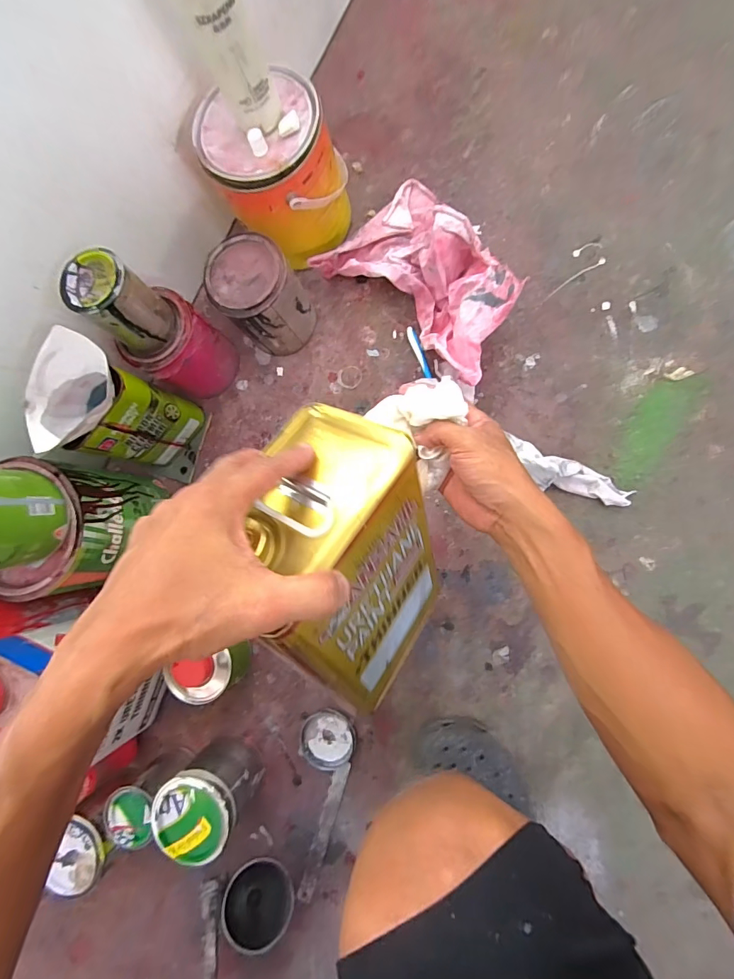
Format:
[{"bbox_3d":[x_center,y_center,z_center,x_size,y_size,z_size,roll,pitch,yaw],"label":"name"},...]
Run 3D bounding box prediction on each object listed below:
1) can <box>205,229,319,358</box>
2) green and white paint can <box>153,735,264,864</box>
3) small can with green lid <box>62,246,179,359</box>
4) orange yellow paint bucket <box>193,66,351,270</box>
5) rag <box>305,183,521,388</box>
[{"bbox_3d":[-0.142,-0.259,0.600,0.101,0.133,0.099,-1,86,10],"label":"can"},{"bbox_3d":[-0.208,0.407,0.581,0.097,0.115,0.095,-1,86,10],"label":"green and white paint can"},{"bbox_3d":[-0.288,-0.217,0.512,0.073,0.106,0.076,-1,86,10],"label":"small can with green lid"},{"bbox_3d":[-0.111,-0.412,0.588,0.156,0.175,0.143,-1,86,10],"label":"orange yellow paint bucket"},{"bbox_3d":[0.081,-0.283,0.586,0.197,0.090,0.316,-36,67,3],"label":"rag"}]

